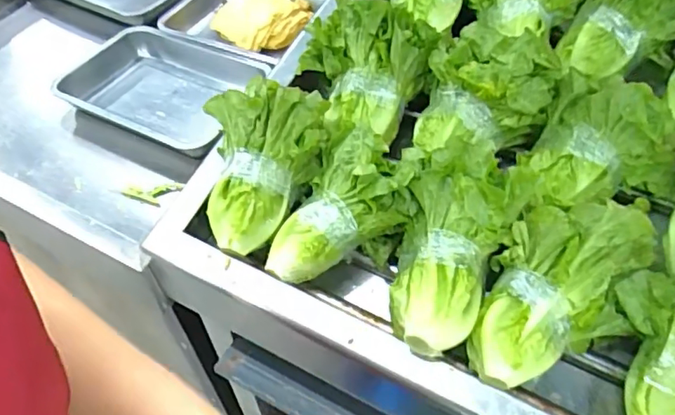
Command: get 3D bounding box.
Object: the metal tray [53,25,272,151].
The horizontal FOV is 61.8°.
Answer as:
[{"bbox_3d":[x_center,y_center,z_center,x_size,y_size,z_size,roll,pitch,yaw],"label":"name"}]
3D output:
[{"bbox_3d":[-0.298,-0.196,0.949,0.321,0.056,0.223,21,54,17],"label":"metal tray"}]

